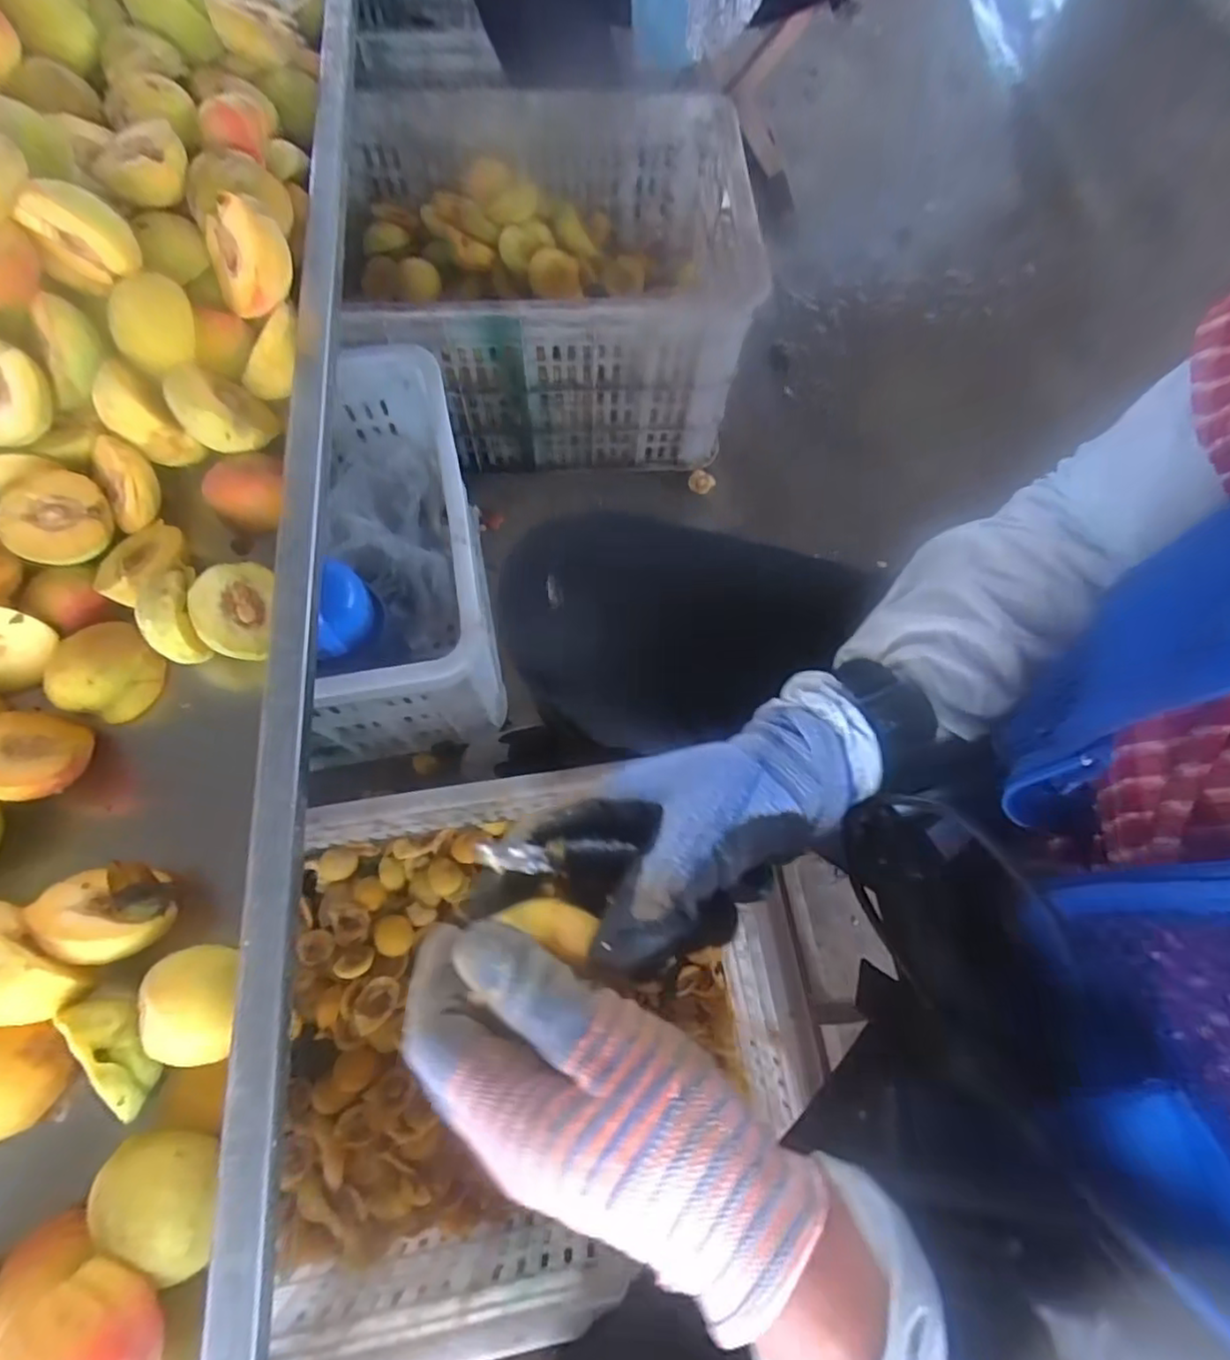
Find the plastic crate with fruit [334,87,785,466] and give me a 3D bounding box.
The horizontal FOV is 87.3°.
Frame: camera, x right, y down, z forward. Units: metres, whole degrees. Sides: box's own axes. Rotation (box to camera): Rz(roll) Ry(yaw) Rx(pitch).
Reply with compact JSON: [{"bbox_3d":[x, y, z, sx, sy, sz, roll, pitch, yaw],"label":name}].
[{"bbox_3d":[-0.088,-0.541,0.863,0.479,0.266,0.441,-6,71,-5],"label":"plastic crate with fruit"}]

